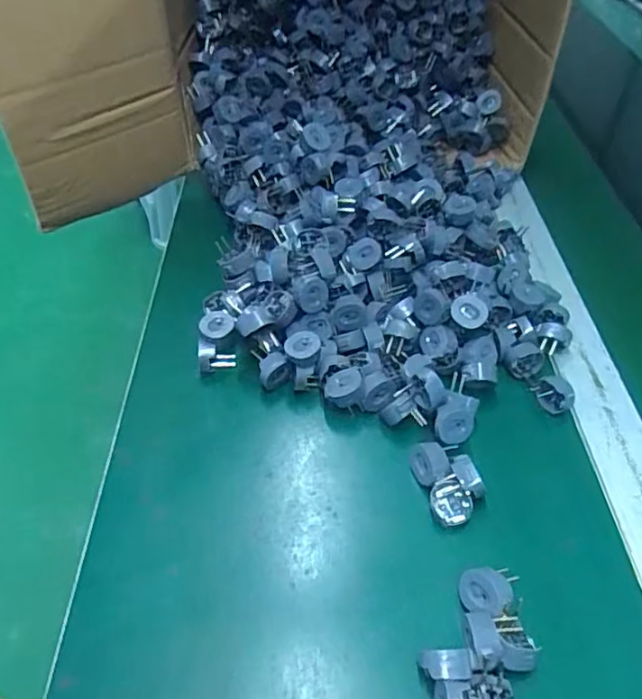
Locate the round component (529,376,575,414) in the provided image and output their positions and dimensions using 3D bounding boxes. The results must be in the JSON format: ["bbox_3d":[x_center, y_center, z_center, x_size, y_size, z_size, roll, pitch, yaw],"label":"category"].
[{"bbox_3d":[0.179,0.037,0.448,0.022,0.025,0.028,-28,52,-25],"label":"round component"}]

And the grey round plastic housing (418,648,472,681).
[{"bbox_3d":[0.065,0.173,0.313,0.027,0.029,0.014,0,46,-2],"label":"grey round plastic housing"}]

